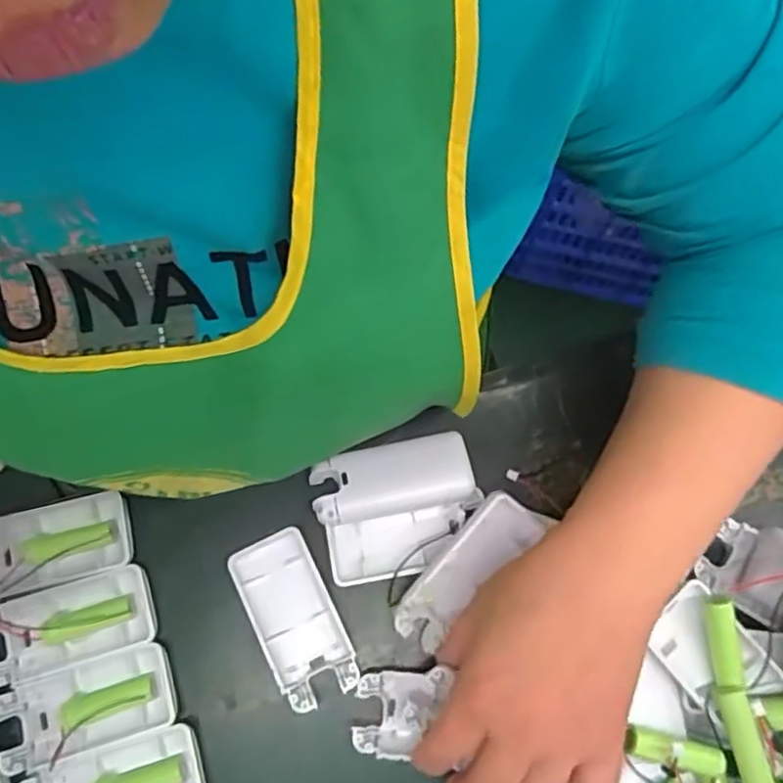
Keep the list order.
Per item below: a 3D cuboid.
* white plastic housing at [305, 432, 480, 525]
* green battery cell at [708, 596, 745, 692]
[{"bbox_3d":[0.000,0.052,0.403,0.093,0.020,0.041,-12,74,-4],"label":"white plastic housing"},{"bbox_3d":[0.172,0.130,0.349,0.014,0.014,0.049,-7,94,-2],"label":"green battery cell"}]

